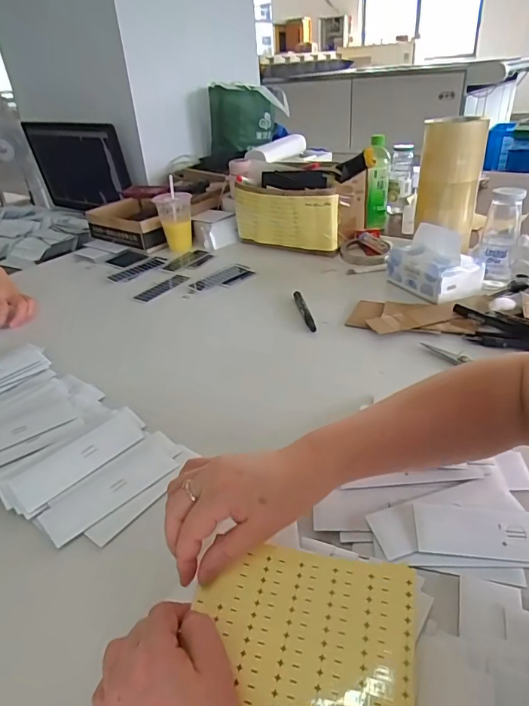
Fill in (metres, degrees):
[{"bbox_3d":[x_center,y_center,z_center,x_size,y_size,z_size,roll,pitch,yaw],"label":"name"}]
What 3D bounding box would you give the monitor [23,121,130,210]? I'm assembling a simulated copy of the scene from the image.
[{"bbox_3d":[-0.619,-0.610,1.504,0.459,0.281,0.047,15,47,30],"label":"monitor"}]

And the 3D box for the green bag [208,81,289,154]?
[{"bbox_3d":[-0.051,-0.770,1.500,0.255,0.192,0.119,-8,32,-4],"label":"green bag"}]

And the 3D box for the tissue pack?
[{"bbox_3d":[0.297,-0.161,0.799,0.096,0.098,0.148,-22,36,-24],"label":"tissue pack"}]

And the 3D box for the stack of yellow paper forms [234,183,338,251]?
[{"bbox_3d":[0.037,-0.286,1.001,0.253,0.133,0.039,14,37,27],"label":"stack of yellow paper forms"}]

